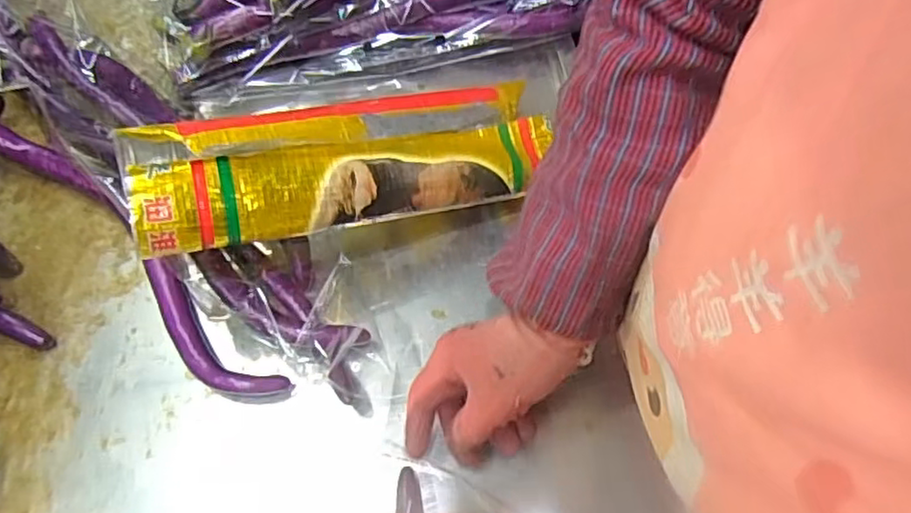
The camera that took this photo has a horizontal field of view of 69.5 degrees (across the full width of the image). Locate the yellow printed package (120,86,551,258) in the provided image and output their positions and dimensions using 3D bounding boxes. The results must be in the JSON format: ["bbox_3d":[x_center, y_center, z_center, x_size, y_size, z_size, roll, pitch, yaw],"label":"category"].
[{"bbox_3d":[-0.075,-0.075,0.493,0.310,0.048,0.108,-13,65,-23],"label":"yellow printed package"}]

